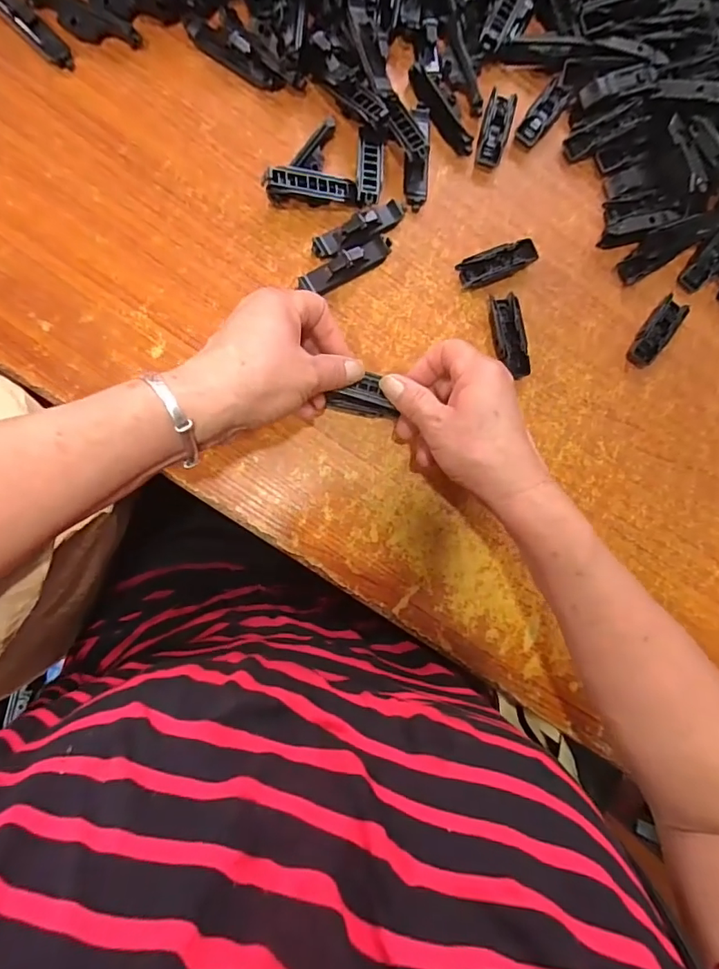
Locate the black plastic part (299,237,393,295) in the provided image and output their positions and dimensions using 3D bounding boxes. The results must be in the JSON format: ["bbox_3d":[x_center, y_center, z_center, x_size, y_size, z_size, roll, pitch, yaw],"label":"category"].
[{"bbox_3d":[-0.008,-0.169,0.378,0.076,0.020,0.019,-29,91,-8],"label":"black plastic part"}]

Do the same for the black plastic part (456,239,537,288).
[{"bbox_3d":[0.111,-0.177,0.398,0.066,0.013,0.024,-24,90,-8],"label":"black plastic part"}]

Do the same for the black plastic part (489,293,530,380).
[{"bbox_3d":[0.119,-0.118,0.394,0.022,0.014,0.065,-8,88,-8],"label":"black plastic part"}]

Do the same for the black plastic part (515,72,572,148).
[{"bbox_3d":[0.153,-0.307,0.409,0.020,0.010,0.060,38,83,-4],"label":"black plastic part"}]

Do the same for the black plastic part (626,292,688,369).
[{"bbox_3d":[0.248,-0.128,0.411,0.024,0.012,0.064,40,83,-4],"label":"black plastic part"}]

